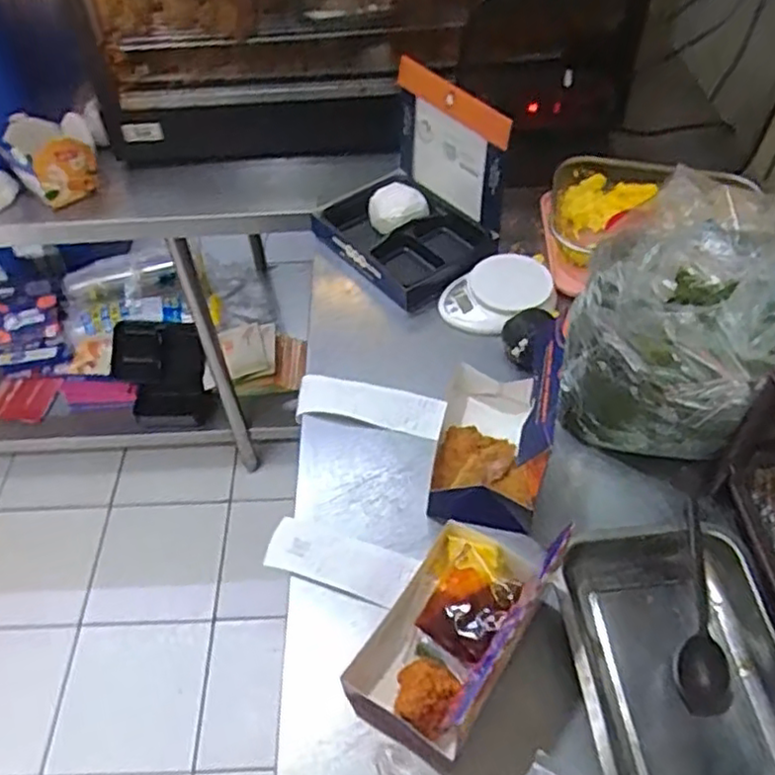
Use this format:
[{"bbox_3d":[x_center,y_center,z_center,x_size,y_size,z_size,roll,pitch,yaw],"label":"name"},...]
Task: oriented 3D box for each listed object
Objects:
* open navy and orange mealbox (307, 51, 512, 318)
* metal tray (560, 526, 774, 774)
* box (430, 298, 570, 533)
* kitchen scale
[{"bbox_3d":[0.029,-0.277,0.917,0.194,0.211,0.238,-37,59,-24],"label":"open navy and orange mealbox"},{"bbox_3d":[0.260,0.255,0.596,0.188,0.048,0.258,-8,51,-4],"label":"metal tray"},{"bbox_3d":[0.109,0.031,0.693,0.107,0.153,0.185,10,52,10],"label":"box"},{"bbox_3d":[0.144,-0.121,0.894,0.145,0.042,0.115,-21,53,-14],"label":"kitchen scale"}]

